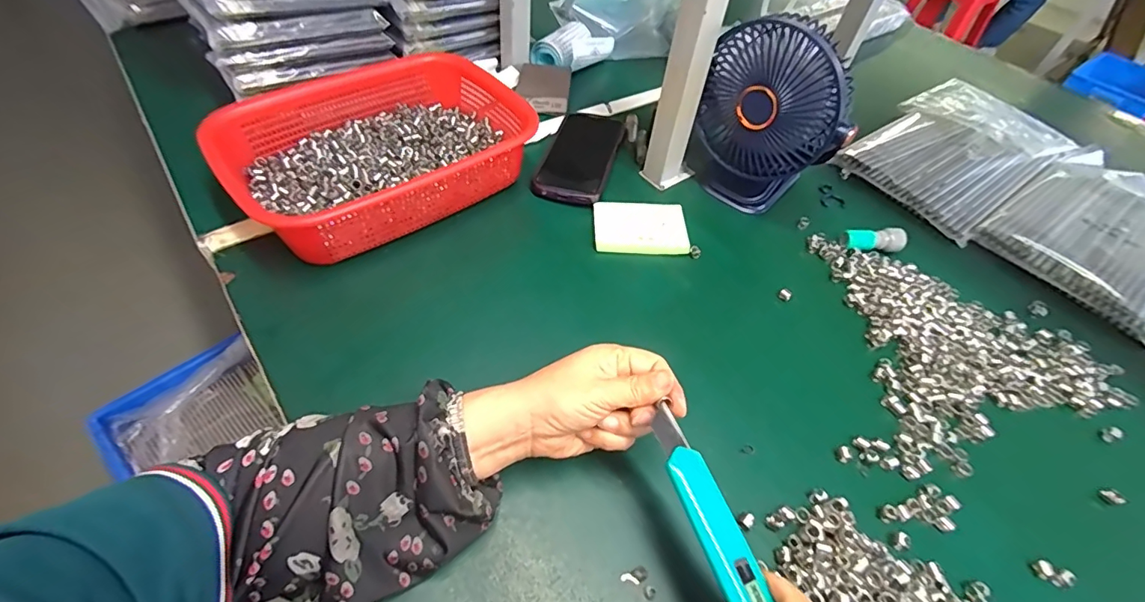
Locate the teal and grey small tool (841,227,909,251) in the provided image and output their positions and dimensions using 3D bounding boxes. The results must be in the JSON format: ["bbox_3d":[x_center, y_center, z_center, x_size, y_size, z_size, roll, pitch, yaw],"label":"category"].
[{"bbox_3d":[0.318,-0.065,0.522,0.064,0.018,0.023,3,48,-3],"label":"teal and grey small tool"}]

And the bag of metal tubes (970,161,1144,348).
[{"bbox_3d":[0.625,-0.084,0.577,0.307,0.023,0.179,-27,56,-27],"label":"bag of metal tubes"}]

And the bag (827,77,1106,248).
[{"bbox_3d":[0.505,-0.202,0.647,0.335,0.043,0.204,-24,55,-24],"label":"bag"}]

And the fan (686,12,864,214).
[{"bbox_3d":[0.196,-0.179,0.507,0.137,0.180,0.091,18,49,9],"label":"fan"}]

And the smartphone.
[{"bbox_3d":[0.012,-0.174,0.580,0.077,0.008,0.176,11,49,11],"label":"smartphone"}]

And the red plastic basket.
[{"bbox_3d":[-0.187,-0.153,0.512,0.287,0.081,0.210,-30,58,-28],"label":"red plastic basket"}]

